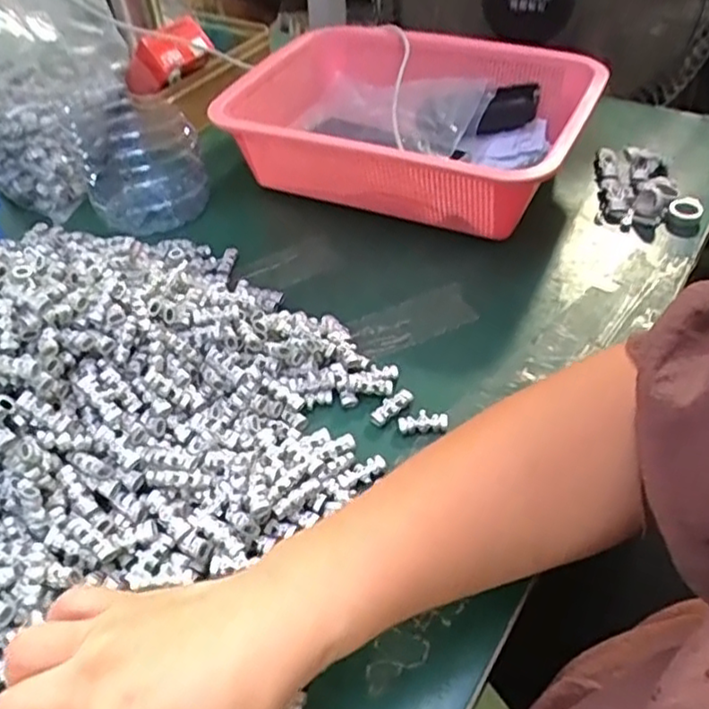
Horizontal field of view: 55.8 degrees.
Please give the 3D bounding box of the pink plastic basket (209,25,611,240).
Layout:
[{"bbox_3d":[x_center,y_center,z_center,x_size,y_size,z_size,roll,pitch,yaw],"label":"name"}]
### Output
[{"bbox_3d":[0.049,-0.209,0.609,0.296,0.096,0.233,20,49,23],"label":"pink plastic basket"}]

